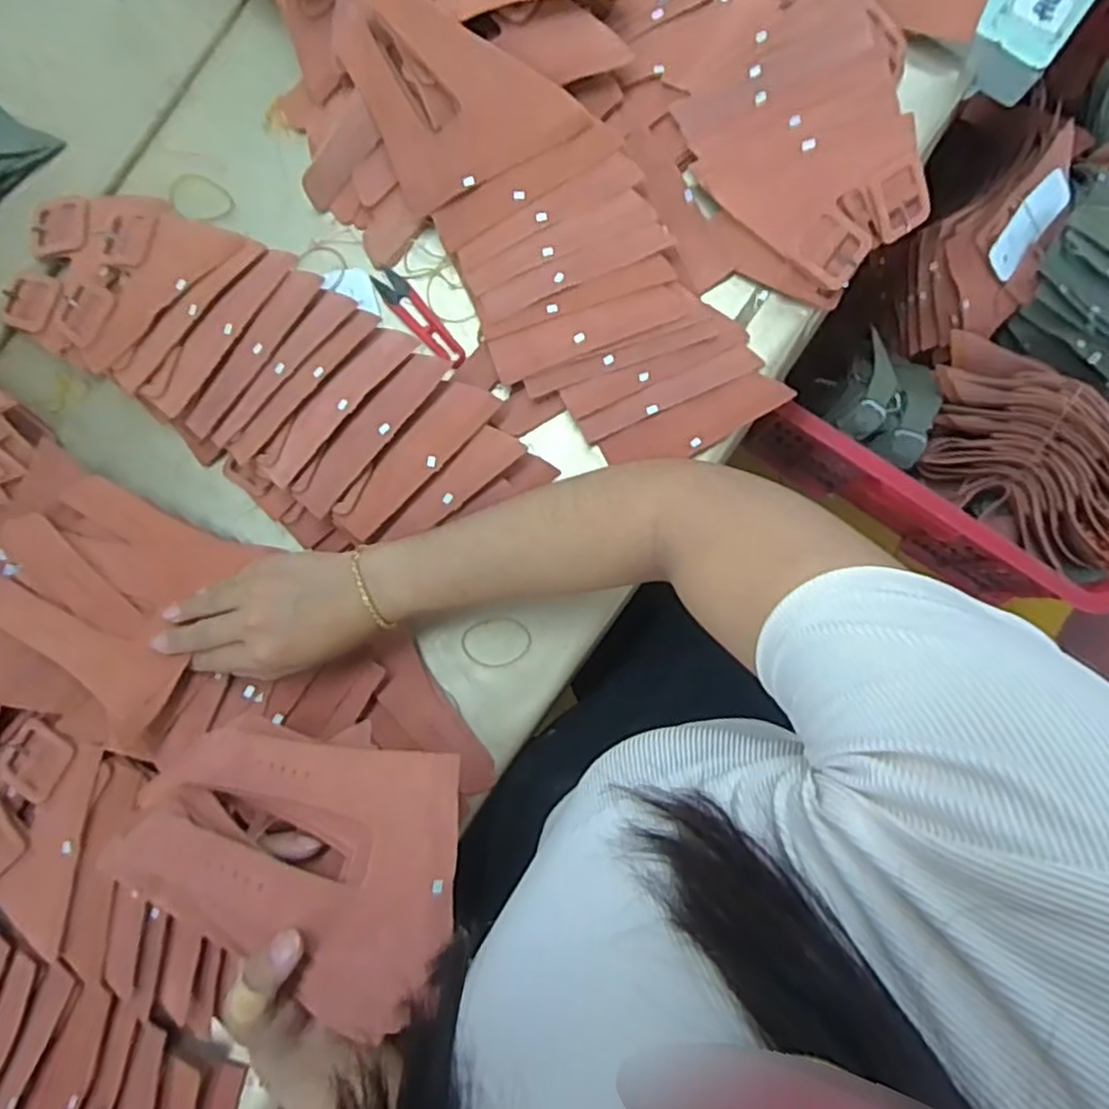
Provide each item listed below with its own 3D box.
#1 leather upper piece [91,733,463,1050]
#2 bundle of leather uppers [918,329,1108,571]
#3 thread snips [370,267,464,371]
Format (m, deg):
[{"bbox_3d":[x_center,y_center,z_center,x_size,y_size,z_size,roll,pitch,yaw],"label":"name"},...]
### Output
[{"bbox_3d":[-0.142,0.173,0.371,0.174,0.031,0.148,7,87,2],"label":"leather upper piece"},{"bbox_3d":[0.517,-0.118,0.783,0.132,0.112,0.265,-45,87,-1],"label":"bundle of leather uppers"},{"bbox_3d":[-0.109,-0.187,0.563,0.024,0.009,0.103,-39,87,-1],"label":"thread snips"}]

